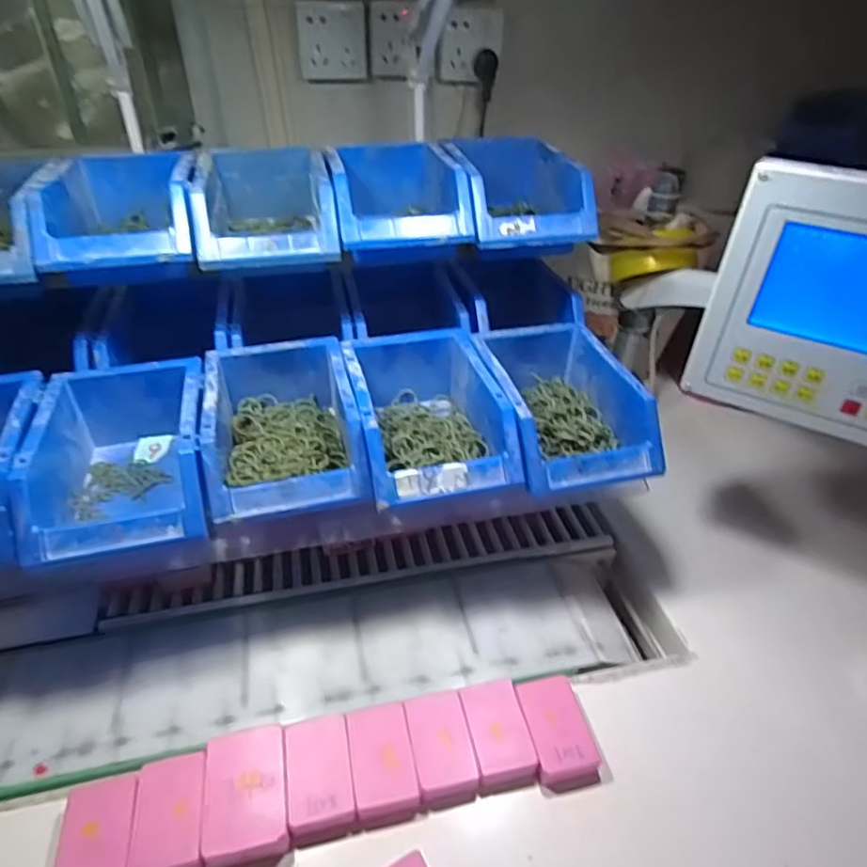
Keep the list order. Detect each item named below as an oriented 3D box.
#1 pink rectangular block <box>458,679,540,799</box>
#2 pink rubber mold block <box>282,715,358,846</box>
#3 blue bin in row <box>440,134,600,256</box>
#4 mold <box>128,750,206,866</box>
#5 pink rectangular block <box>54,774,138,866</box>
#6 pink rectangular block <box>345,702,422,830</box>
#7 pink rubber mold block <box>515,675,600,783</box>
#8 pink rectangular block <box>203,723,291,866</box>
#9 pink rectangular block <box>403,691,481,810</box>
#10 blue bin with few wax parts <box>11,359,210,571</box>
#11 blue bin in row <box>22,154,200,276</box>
[{"bbox_3d":[0.049,0.226,0.445,0.043,0.014,0.072,-6,37,-10],"label":"pink rectangular block"},{"bbox_3d":[-0.080,0.242,0.420,0.045,0.018,0.073,-8,37,-12],"label":"pink rubber mold block"},{"bbox_3d":[0.084,-0.249,0.615,0.124,0.067,0.158,-7,37,-11],"label":"blue bin in row"},{"bbox_3d":[-0.176,0.257,0.397,0.045,0.020,0.075,-8,37,-12],"label":"mold"},{"bbox_3d":[-0.220,0.267,0.388,0.047,0.016,0.071,-9,37,-13],"label":"pink rectangular block"},{"bbox_3d":[-0.037,0.238,0.429,0.043,0.015,0.074,-8,37,-12],"label":"pink rectangular block"},{"bbox_3d":[0.094,0.223,0.450,0.046,0.016,0.072,-5,37,-8],"label":"pink rubber mold block"},{"bbox_3d":[-0.127,0.249,0.407,0.053,0.023,0.084,-8,37,-12],"label":"pink rectangular block"},{"bbox_3d":[0.006,0.231,0.437,0.042,0.015,0.072,-7,37,-11],"label":"pink rectangular block"},{"bbox_3d":[-0.246,0.023,0.479,0.122,0.078,0.175,-9,37,-13],"label":"blue bin with few wax parts"},{"bbox_3d":[-0.285,-0.208,0.555,0.124,0.067,0.186,-7,37,-11],"label":"blue bin in row"}]

